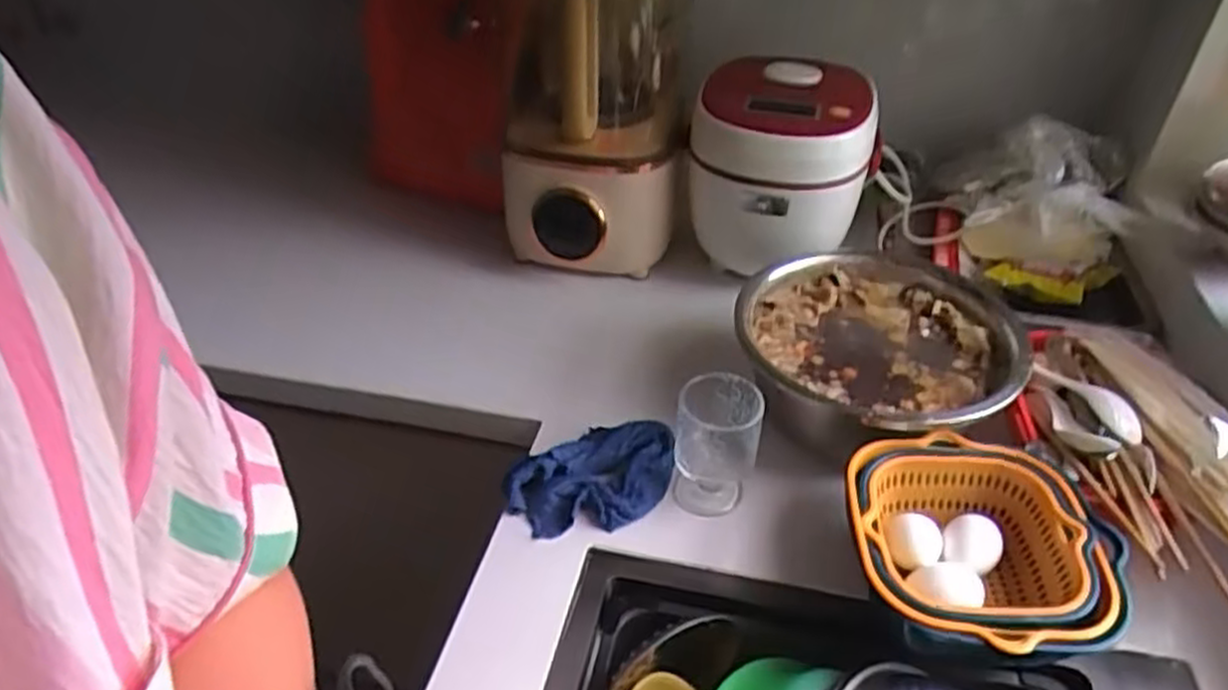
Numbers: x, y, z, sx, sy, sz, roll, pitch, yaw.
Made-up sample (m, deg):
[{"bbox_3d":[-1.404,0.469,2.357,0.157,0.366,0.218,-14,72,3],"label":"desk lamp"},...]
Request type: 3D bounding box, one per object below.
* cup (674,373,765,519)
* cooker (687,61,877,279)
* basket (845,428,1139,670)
[{"bbox_3d":[0.087,0.088,0.664,0.067,0.118,0.058,6,38,7],"label":"cup"},{"bbox_3d":[0.194,-0.192,0.902,0.185,0.222,0.201,17,41,20],"label":"cooker"},{"bbox_3d":[0.266,0.163,0.577,0.182,0.081,0.177,6,38,8],"label":"basket"}]

